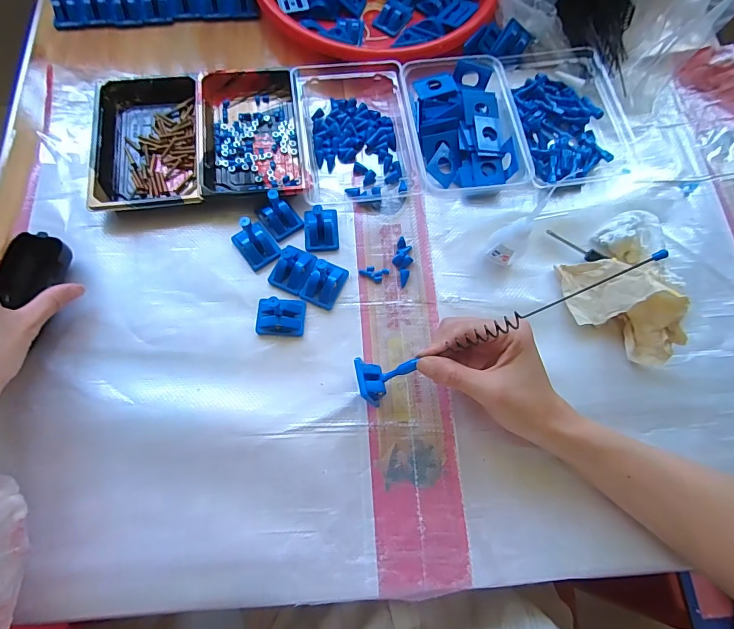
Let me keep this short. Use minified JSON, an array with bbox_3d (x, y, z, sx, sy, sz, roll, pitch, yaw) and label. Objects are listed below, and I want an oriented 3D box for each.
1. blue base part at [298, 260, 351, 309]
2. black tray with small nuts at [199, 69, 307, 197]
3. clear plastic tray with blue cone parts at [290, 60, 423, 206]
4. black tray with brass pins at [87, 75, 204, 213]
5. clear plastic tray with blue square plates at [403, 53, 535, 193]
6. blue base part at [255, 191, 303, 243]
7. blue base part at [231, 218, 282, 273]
[{"bbox_3d":[-0.041,-0.031,0.381,0.033,0.021,0.043,26,74,6],"label":"blue base part"},{"bbox_3d":[-0.122,-0.193,0.423,0.099,0.021,0.158,-7,73,-4],"label":"black tray with small nuts"},{"bbox_3d":[-0.014,-0.204,0.427,0.118,0.027,0.168,-7,73,-4],"label":"clear plastic tray with blue cone parts"},{"bbox_3d":[-0.226,-0.180,0.415,0.104,0.021,0.159,-7,73,-4],"label":"black tray with brass pins"},{"bbox_3d":[0.101,-0.204,0.426,0.107,0.033,0.153,-10,73,-5],"label":"clear plastic tray with blue square plates"},{"bbox_3d":[-0.088,-0.103,0.385,0.034,0.043,0.041,-33,80,-9],"label":"blue base part"},{"bbox_3d":[-0.108,-0.072,0.376,0.033,0.043,0.041,-37,80,-10],"label":"blue base part"}]

